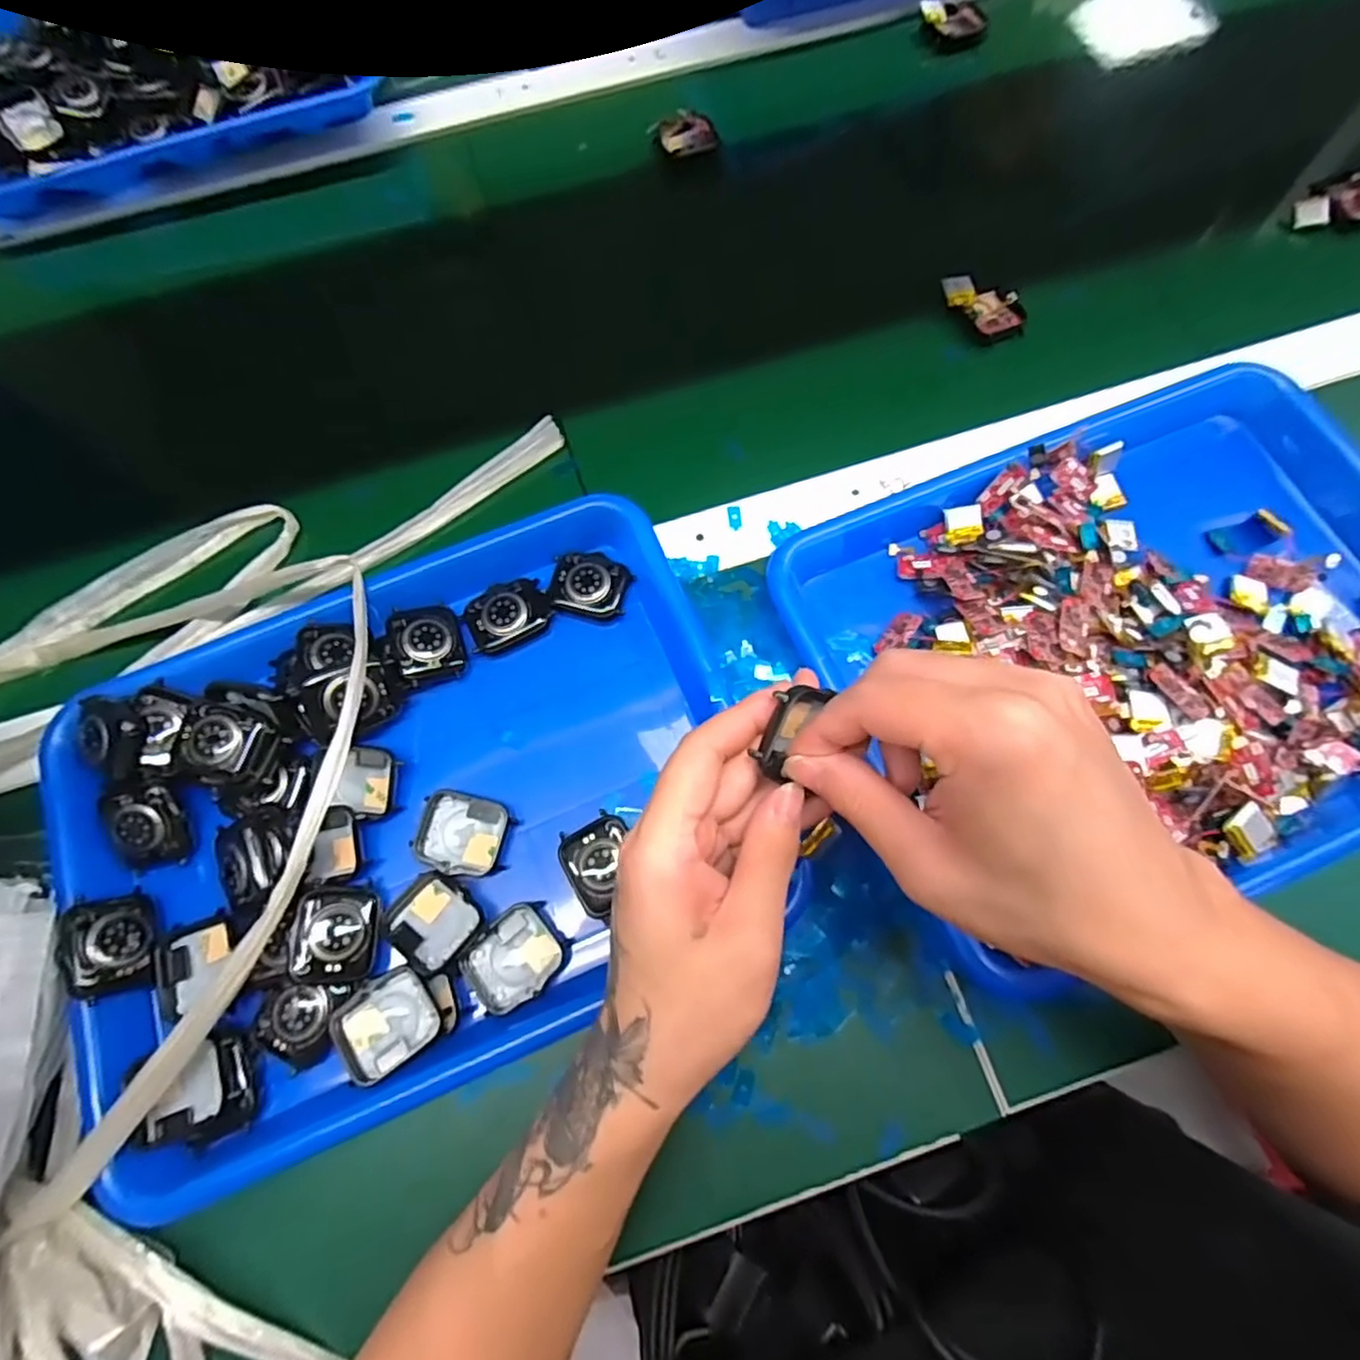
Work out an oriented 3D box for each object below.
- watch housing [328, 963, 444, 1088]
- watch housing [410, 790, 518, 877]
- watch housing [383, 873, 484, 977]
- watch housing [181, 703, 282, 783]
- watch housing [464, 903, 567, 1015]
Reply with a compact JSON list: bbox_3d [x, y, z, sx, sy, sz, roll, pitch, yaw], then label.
[{"bbox_3d":[-0.133,0.156,0.303,0.042,0.013,0.037,-34,74,-9],"label":"watch housing"},{"bbox_3d":[-0.109,0.077,0.335,0.044,0.008,0.039,13,73,6],"label":"watch housing"},{"bbox_3d":[-0.119,0.116,0.319,0.040,0.012,0.038,38,77,13],"label":"watch housing"},{"bbox_3d":[-0.229,0.033,0.337,0.043,0.018,0.037,12,73,6],"label":"watch housing"},{"bbox_3d":[-0.078,0.132,0.316,0.043,0.006,0.037,-38,75,-10],"label":"watch housing"}]

